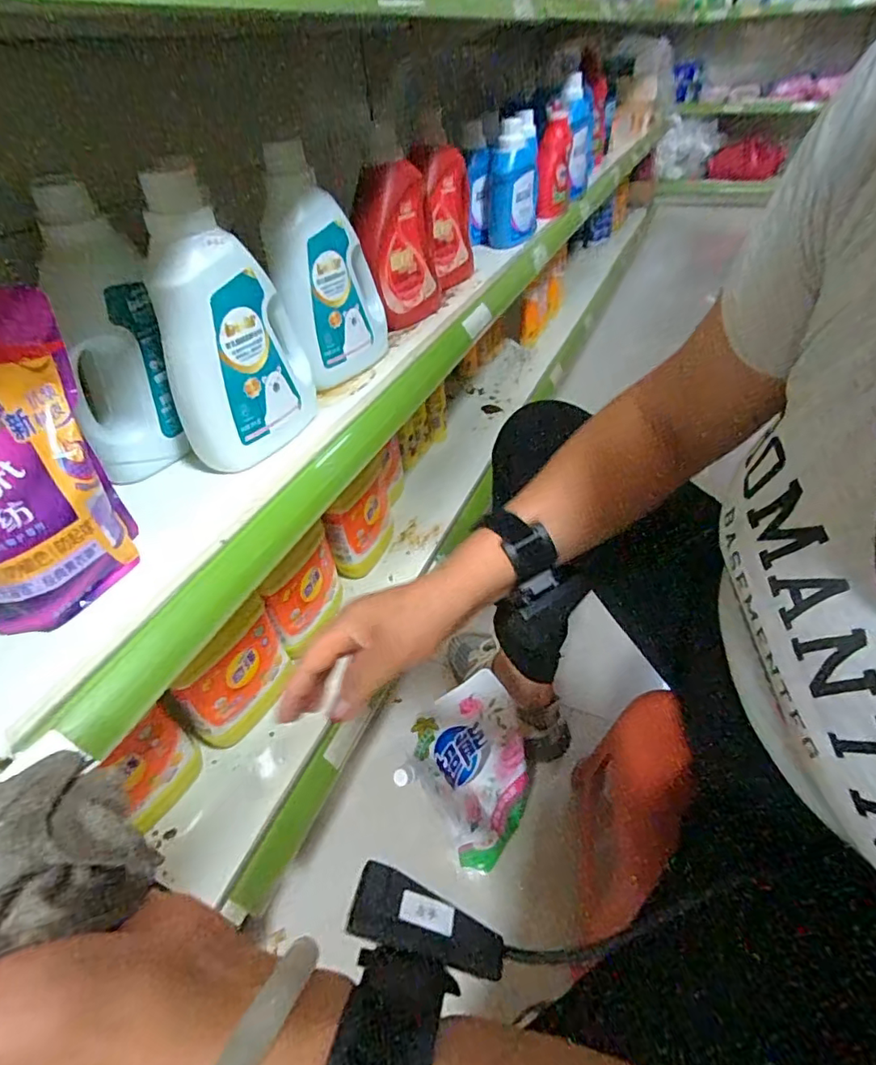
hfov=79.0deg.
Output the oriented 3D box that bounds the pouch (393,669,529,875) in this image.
[{"bbox_3d":[0.054,0.296,0.660,0.161,0.211,0.048,-41,18,-23],"label":"pouch"}]

